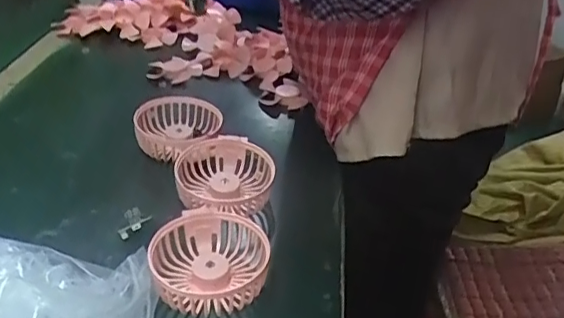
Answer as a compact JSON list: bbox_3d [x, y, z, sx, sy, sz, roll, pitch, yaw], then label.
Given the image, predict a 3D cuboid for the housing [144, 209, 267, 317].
[{"bbox_3d":[-0.056,0.079,0.430,0.088,0.039,0.085,2,32,-1],"label":"housing"}]

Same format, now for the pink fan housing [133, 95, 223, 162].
[{"bbox_3d":[-0.112,-0.029,0.593,0.084,0.038,0.082,0,33,0],"label":"pink fan housing"}]

